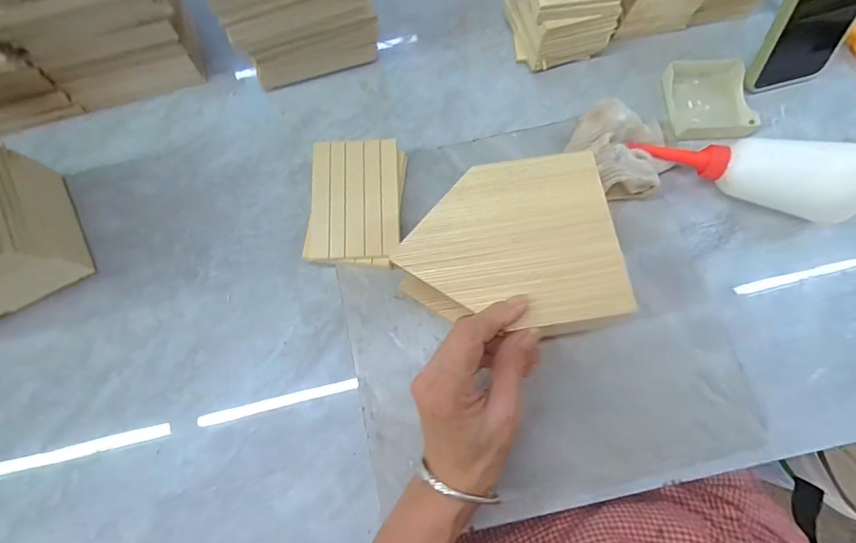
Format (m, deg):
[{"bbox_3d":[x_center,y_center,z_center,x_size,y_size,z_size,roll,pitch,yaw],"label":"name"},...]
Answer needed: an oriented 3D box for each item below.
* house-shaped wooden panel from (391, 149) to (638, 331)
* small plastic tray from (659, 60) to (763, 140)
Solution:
[{"bbox_3d":[0.055,-0.020,0.285,0.141,0.007,0.114,-8,74,-1],"label":"house-shaped wooden panel"},{"bbox_3d":[0.268,-0.164,0.404,0.073,0.014,0.083,-5,74,0],"label":"small plastic tray"}]

